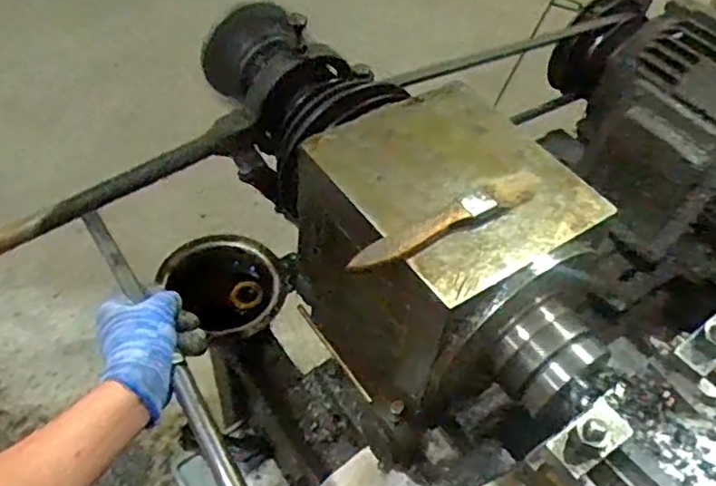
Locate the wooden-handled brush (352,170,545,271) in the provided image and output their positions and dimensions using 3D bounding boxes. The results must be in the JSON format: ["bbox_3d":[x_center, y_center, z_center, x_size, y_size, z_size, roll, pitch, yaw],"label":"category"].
[{"bbox_3d":[0.057,-0.018,0.419,0.151,0.015,0.028,-24,56,-23],"label":"wooden-handled brush"}]

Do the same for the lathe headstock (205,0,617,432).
[{"bbox_3d":[0.010,-0.046,0.546,0.157,0.172,0.450,-25,56,-24],"label":"lathe headstock"}]

